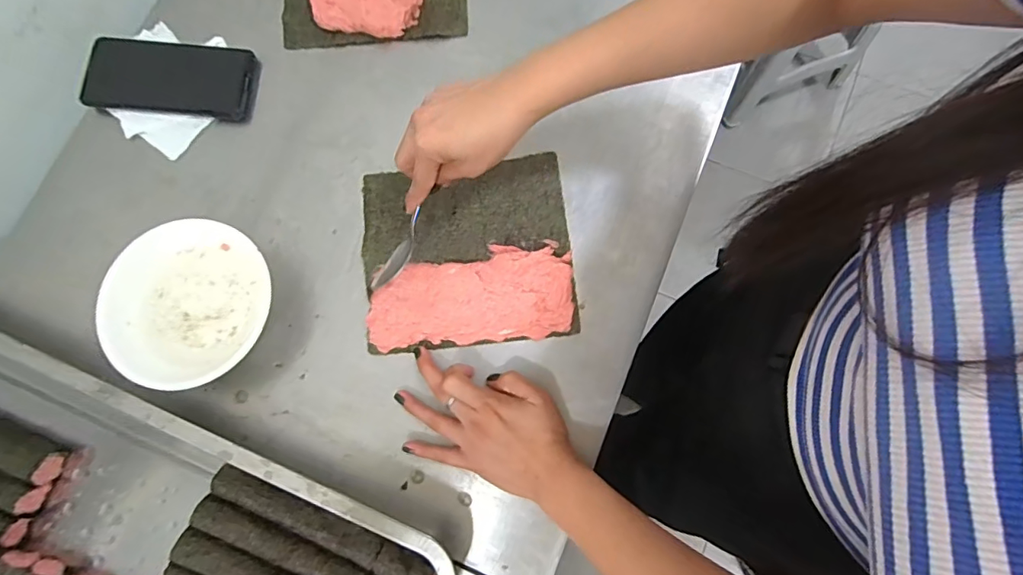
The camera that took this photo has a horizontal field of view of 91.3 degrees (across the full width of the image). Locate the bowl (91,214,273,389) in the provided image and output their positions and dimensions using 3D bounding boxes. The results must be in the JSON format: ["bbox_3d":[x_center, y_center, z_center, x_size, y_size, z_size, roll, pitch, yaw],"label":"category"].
[{"bbox_3d":[-0.287,0.016,0.451,0.141,0.042,0.140,0,75,0],"label":"bowl"}]

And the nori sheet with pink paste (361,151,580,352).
[{"bbox_3d":[-0.041,-0.036,0.473,0.192,0.015,0.174,-5,75,-1],"label":"nori sheet with pink paste"}]

